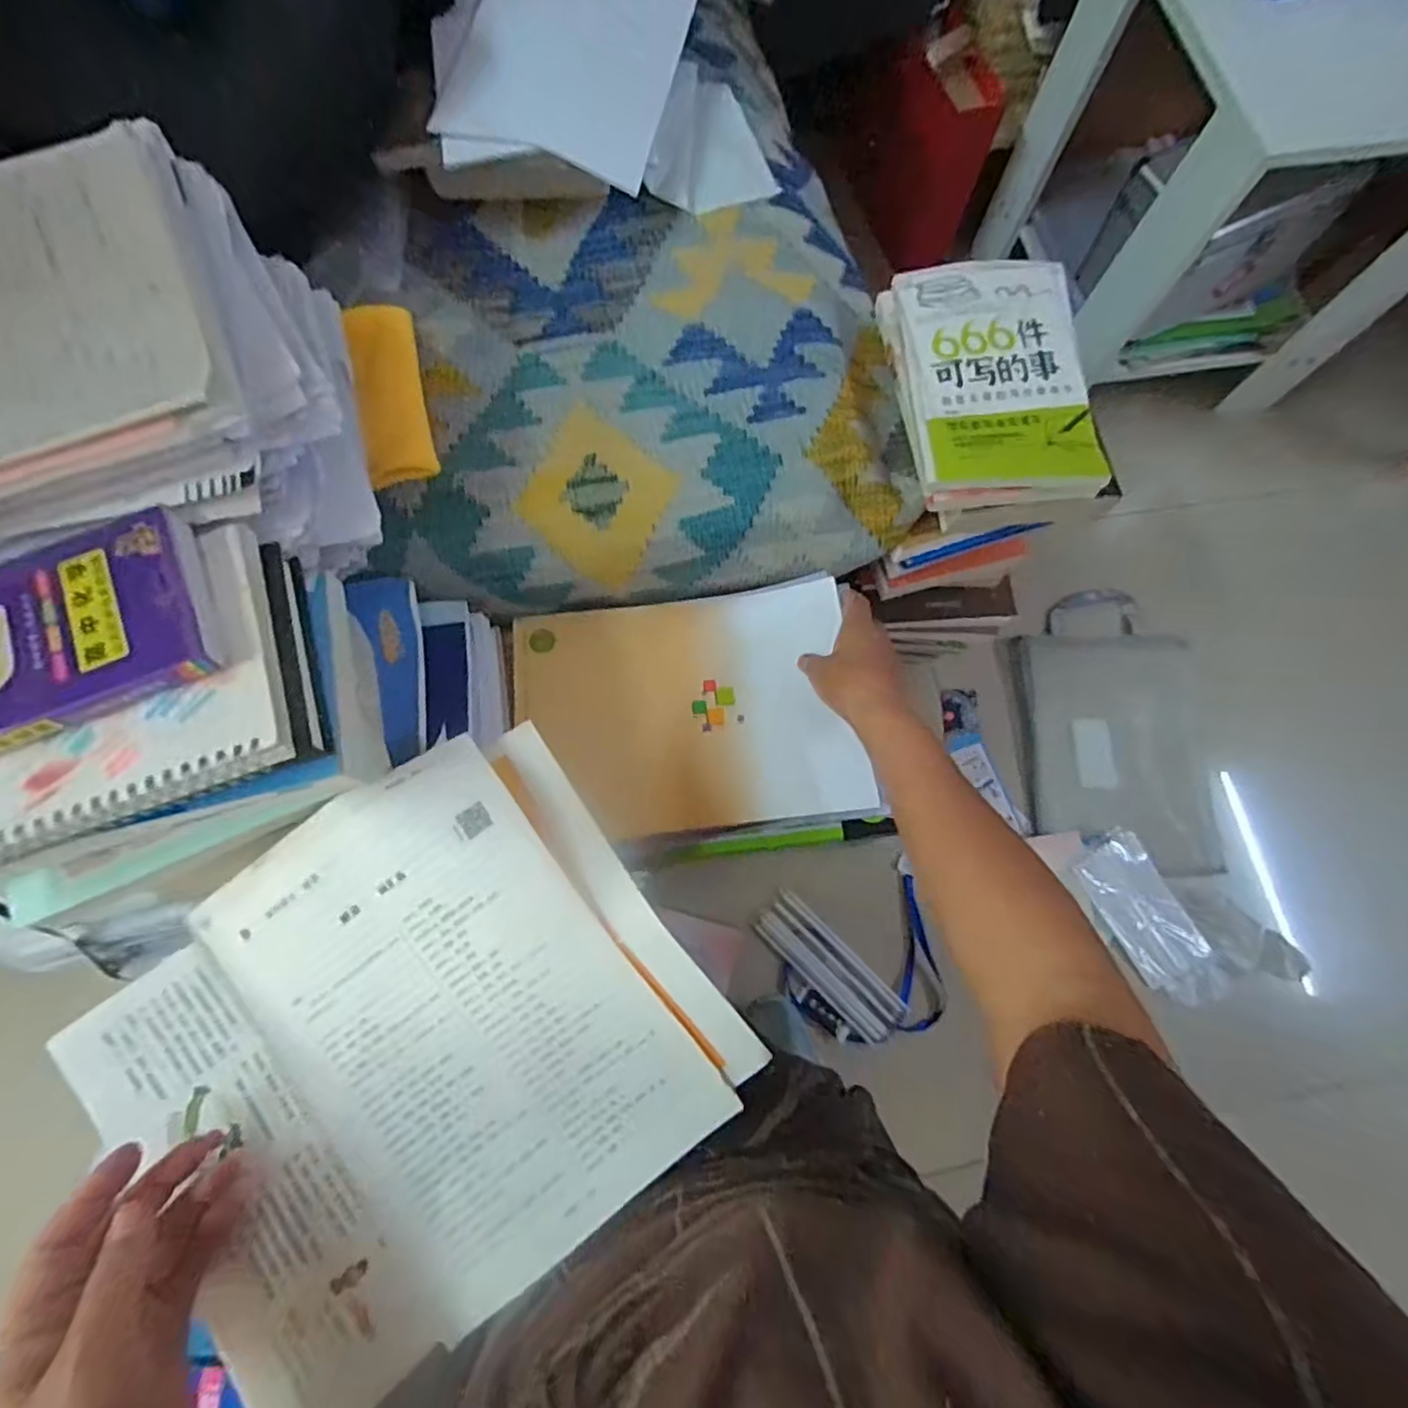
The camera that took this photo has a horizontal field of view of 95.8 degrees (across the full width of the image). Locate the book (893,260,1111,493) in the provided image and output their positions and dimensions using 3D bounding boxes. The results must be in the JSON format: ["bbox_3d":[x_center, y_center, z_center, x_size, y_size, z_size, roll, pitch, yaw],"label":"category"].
[{"bbox_3d":[0.240,-0.272,0.526,0.149,0.027,0.207,0,74,-2],"label":"book"}]

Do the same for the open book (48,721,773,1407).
[{"bbox_3d":[-0.170,0.206,0.371,0.320,0.071,0.276,-35,78,-11],"label":"open book"}]

